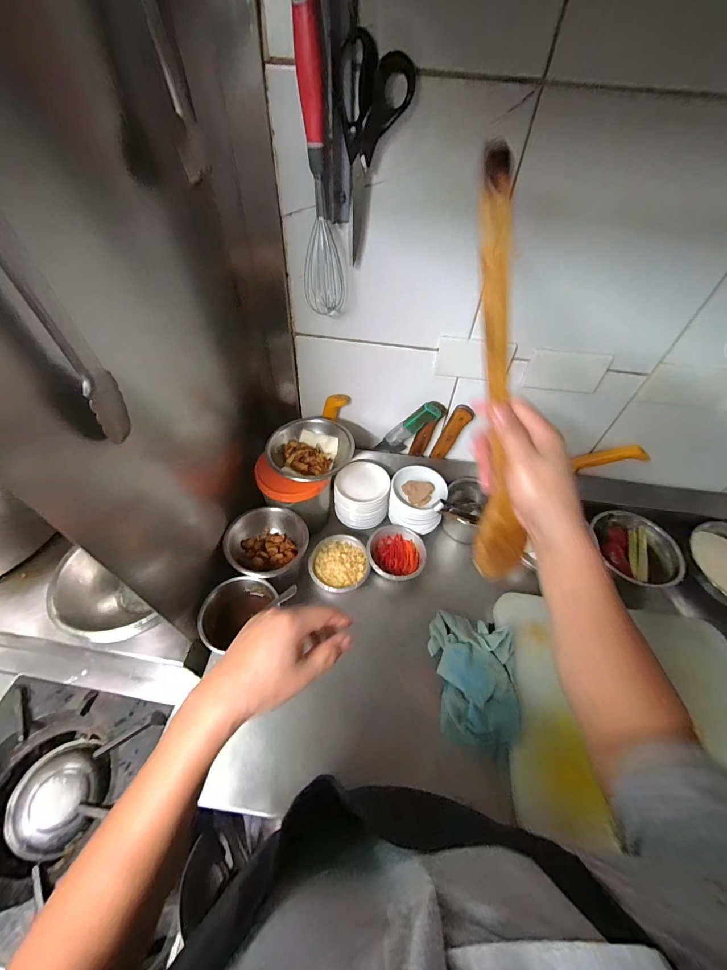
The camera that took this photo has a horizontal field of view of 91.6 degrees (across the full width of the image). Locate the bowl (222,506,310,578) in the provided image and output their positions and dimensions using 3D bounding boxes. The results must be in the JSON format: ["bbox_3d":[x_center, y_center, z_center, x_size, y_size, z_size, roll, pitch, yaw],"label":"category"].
[{"bbox_3d":[-0.170,0.102,0.626,0.121,0.068,0.135,34,57,22],"label":"bowl"}]

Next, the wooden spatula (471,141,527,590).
[{"bbox_3d":[0.130,-0.071,0.344,0.049,0.396,0.020,-17,24,-16],"label":"wooden spatula"}]

